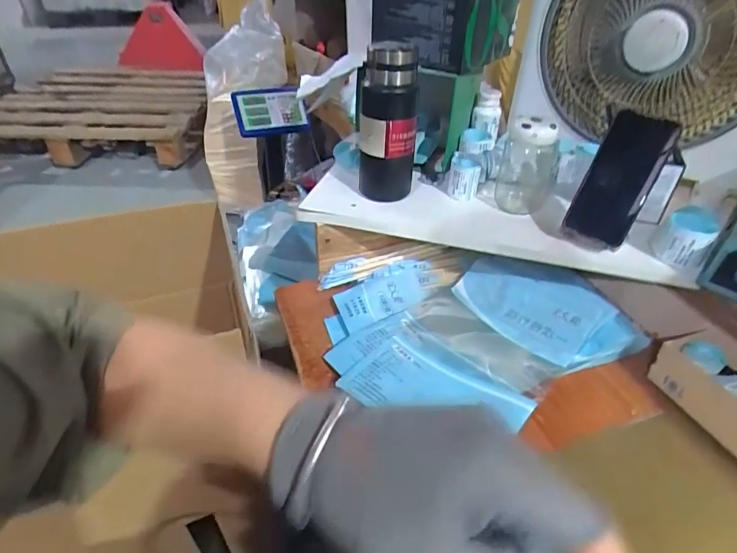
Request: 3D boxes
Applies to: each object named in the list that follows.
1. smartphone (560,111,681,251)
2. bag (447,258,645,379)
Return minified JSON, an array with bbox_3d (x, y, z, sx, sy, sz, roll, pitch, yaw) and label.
[{"bbox_3d":[0.316,-0.119,0.584,0.074,0.163,0.012,24,29,16],"label":"smartphone"},{"bbox_3d":[0.246,0.046,0.660,0.250,0.046,0.145,35,71,32],"label":"bag"}]

